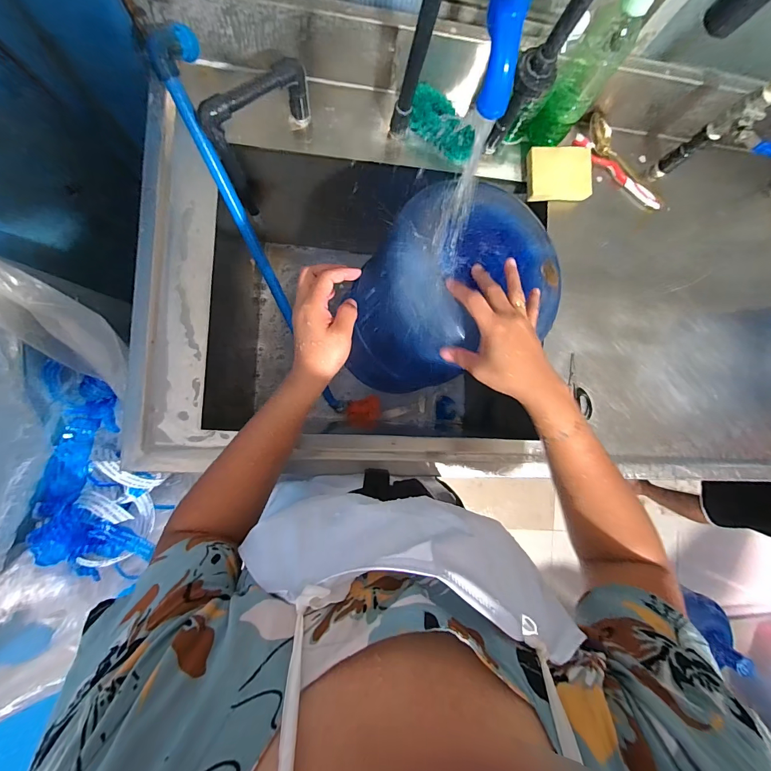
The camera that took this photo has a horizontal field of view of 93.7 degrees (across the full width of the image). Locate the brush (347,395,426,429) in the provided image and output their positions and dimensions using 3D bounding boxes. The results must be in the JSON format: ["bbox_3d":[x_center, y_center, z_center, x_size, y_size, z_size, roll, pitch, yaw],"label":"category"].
[{"bbox_3d":[0.005,0.054,0.888,0.198,0.041,0.074,-15,89,-9],"label":"brush"}]

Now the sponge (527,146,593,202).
[{"bbox_3d":[0.282,-0.340,0.584,0.102,0.012,0.078,-2,104,-4],"label":"sponge"}]

